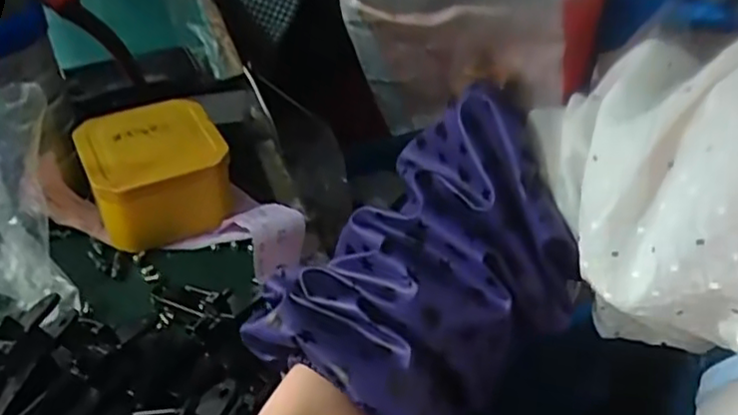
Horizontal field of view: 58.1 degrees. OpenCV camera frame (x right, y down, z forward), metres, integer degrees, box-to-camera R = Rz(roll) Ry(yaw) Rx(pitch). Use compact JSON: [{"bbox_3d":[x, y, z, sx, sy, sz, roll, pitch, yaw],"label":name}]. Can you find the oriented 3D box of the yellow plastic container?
[{"bbox_3d":[-0.164,-0.025,0.521,0.100,0.067,0.101,-19,42,-22],"label":"yellow plastic container"}]

